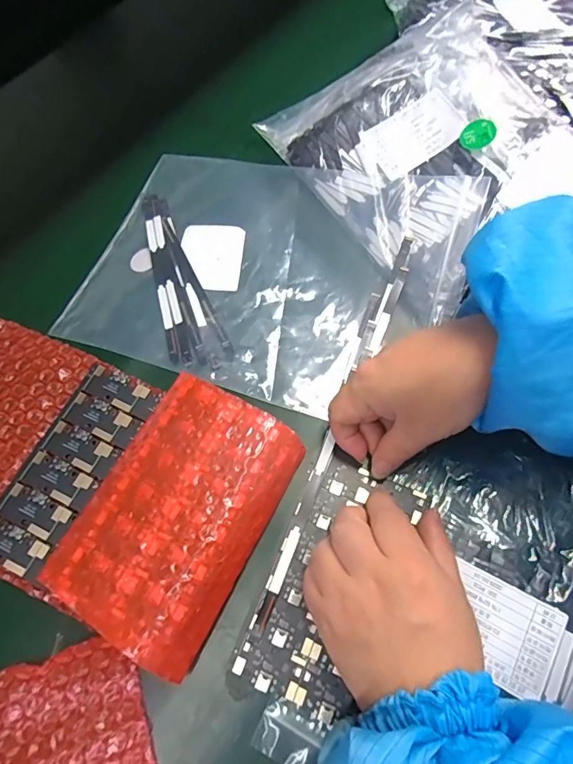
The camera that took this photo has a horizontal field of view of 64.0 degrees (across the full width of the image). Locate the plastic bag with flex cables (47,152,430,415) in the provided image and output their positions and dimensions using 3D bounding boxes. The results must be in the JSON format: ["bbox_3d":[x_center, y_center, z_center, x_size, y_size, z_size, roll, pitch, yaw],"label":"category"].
[{"bbox_3d":[-0.031,-0.092,0.351,0.231,0.021,0.196,17,67,8],"label":"plastic bag with flex cables"}]

